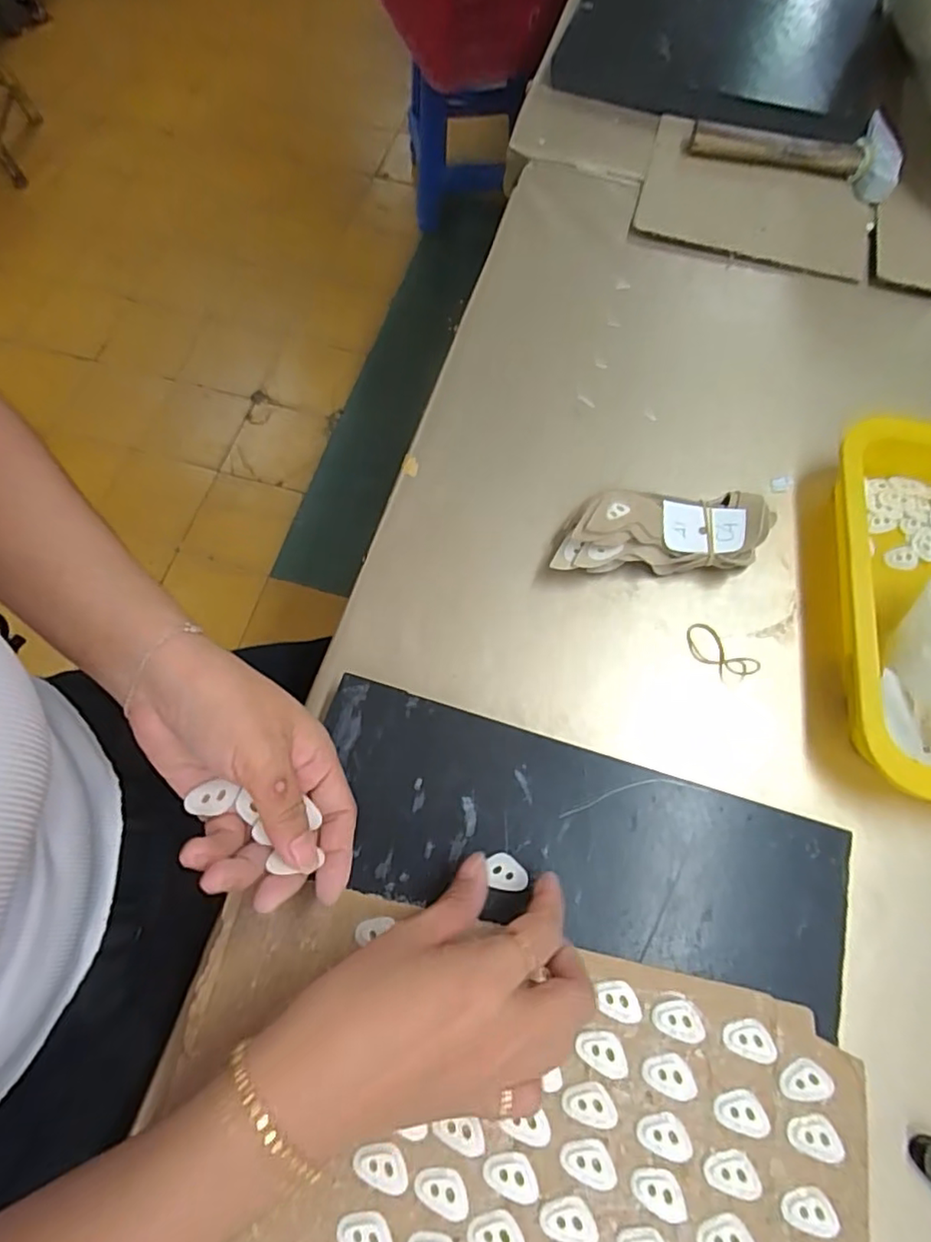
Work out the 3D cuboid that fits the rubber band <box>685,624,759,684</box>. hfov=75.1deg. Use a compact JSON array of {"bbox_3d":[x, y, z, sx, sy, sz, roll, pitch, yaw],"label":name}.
[{"bbox_3d":[0.167,0.021,0.397,0.023,0.008,0.049,-39,74,-15],"label":"rubber band"}]

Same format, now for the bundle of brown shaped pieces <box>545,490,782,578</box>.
[{"bbox_3d":[0.130,-0.065,0.411,0.145,0.043,0.058,-2,69,-2],"label":"bundle of brown shaped pieces"}]

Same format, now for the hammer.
[{"bbox_3d":[0.312,-0.451,0.572,0.187,0.026,0.080,15,69,5],"label":"hammer"}]

